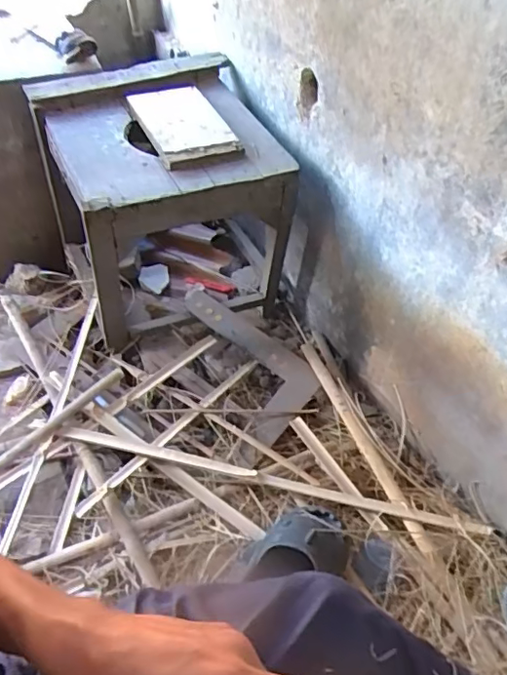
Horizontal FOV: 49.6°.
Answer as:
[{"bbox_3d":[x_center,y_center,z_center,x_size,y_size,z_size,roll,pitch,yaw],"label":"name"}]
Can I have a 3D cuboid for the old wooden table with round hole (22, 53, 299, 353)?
[{"bbox_3d":[-0.183,-0.281,1.228,0.469,0.449,0.442,-15,52,-15],"label":"old wooden table with round hole"}]

